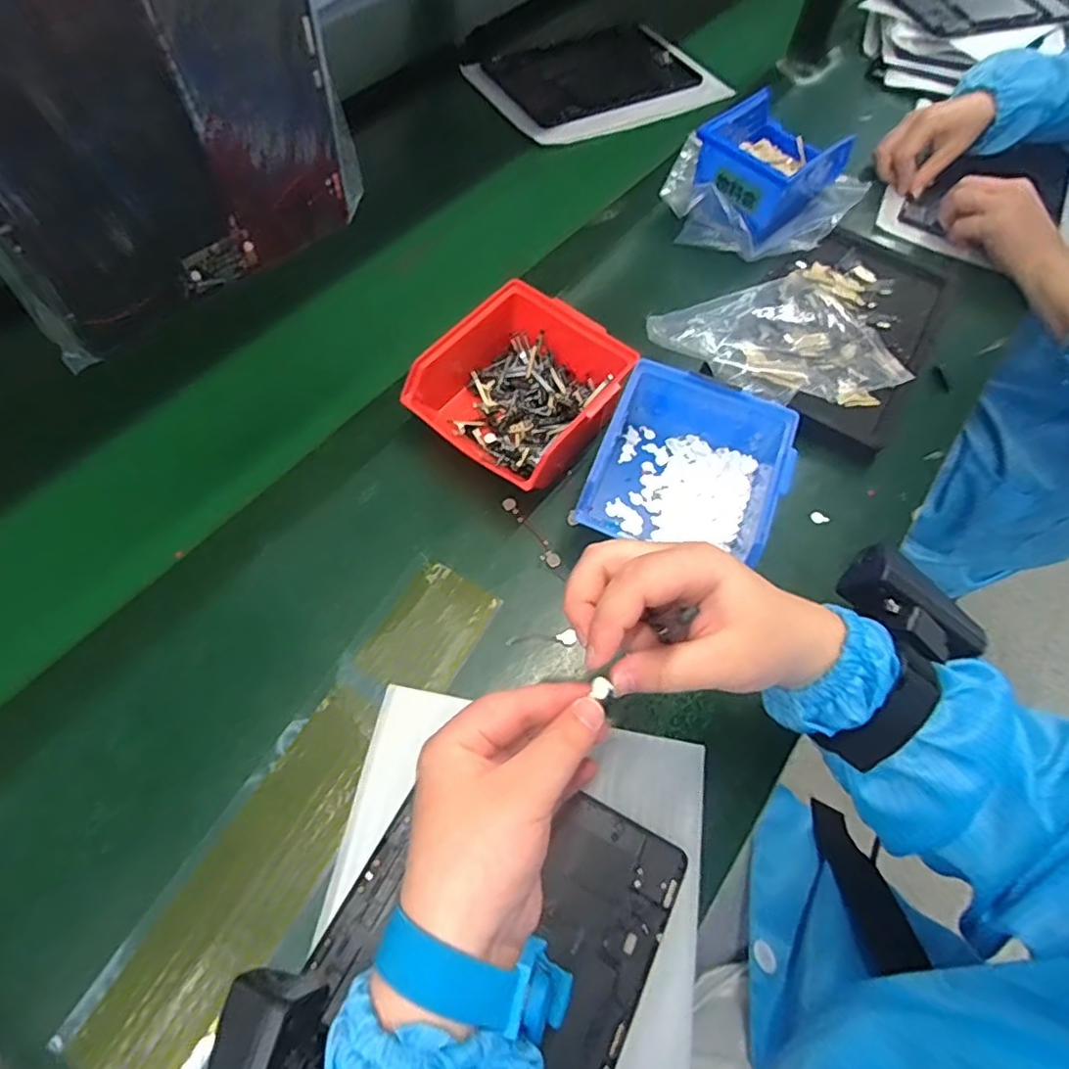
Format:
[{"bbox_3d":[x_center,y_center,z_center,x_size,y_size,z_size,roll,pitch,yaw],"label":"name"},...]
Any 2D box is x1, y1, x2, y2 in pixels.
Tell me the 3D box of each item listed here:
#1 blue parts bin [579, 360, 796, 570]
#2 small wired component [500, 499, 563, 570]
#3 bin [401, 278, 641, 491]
[{"bbox_3d":[0.109,-0.045,0.434,0.126,0.061,0.128,20,63,8],"label":"blue parts bin"},{"bbox_3d":[-0.002,-0.002,0.439,0.013,0.006,0.065,-27,64,-17],"label":"small wired component"},{"bbox_3d":[-0.011,-0.107,0.457,0.147,0.064,0.134,35,64,17],"label":"bin"}]

